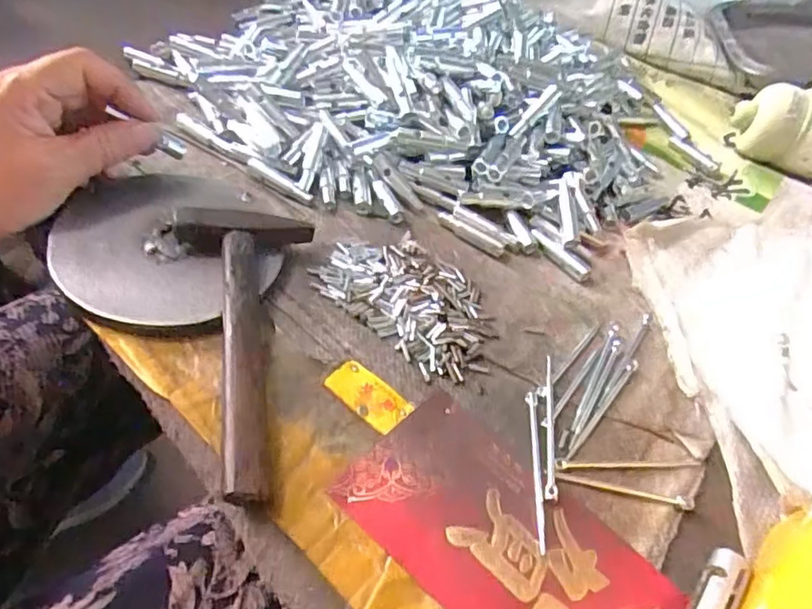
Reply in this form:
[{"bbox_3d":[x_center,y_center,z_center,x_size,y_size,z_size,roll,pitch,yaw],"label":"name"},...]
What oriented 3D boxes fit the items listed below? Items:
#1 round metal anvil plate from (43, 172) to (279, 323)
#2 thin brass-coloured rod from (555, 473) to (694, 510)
[{"bbox_3d":[-0.138,-0.038,0.348,0.120,0.024,0.125,5,50,-7],"label":"round metal anvil plate"},{"bbox_3d":[0.112,0.095,0.302,0.073,0.007,0.008,12,50,-1],"label":"thin brass-coloured rod"}]

